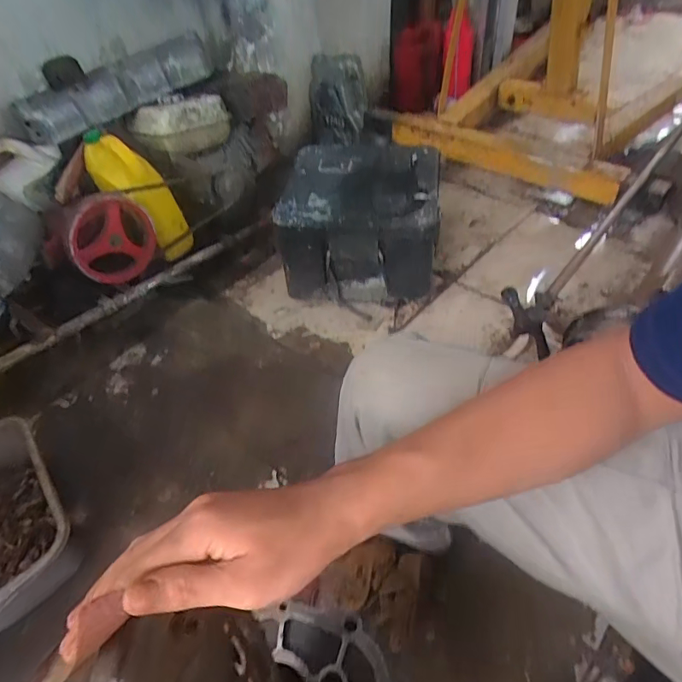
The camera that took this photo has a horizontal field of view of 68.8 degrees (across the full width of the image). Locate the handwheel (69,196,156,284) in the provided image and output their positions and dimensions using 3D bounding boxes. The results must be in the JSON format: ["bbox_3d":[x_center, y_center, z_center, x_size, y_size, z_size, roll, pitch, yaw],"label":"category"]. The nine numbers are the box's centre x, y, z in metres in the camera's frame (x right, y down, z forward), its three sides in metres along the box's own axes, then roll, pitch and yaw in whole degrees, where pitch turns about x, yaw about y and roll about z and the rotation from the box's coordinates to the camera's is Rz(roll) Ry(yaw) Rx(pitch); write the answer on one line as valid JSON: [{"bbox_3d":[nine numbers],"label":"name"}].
[{"bbox_3d":[-0.486,-0.214,1.076,0.028,0.169,0.178,28,86,45],"label":"handwheel"}]

